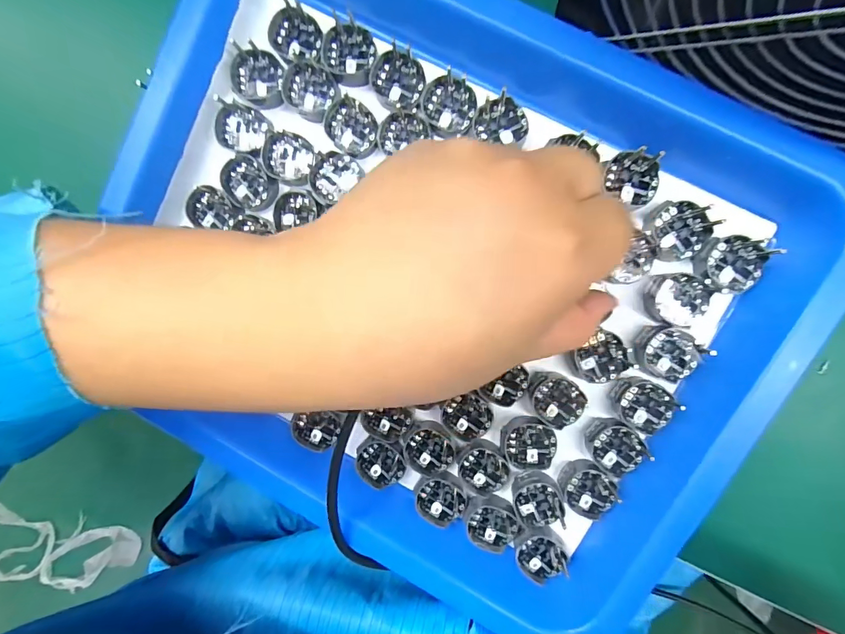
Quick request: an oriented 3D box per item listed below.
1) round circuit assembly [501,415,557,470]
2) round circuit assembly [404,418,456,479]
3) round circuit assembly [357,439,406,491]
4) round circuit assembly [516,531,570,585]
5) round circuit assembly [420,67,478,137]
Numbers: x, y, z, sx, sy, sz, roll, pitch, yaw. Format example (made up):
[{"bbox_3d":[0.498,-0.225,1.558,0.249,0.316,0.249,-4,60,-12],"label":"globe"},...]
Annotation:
[{"bbox_3d":[0.057,0.068,0.221,0.027,0.010,0.028,0,92,6],"label":"round circuit assembly"},{"bbox_3d":[0.004,0.073,0.224,0.028,0.004,0.030,0,92,6],"label":"round circuit assembly"},{"bbox_3d":[-0.023,0.081,0.228,0.026,0.006,0.027,0,92,6],"label":"round circuit assembly"},{"bbox_3d":[0.064,0.128,0.221,0.026,0.006,0.025,0,92,6],"label":"round circuit assembly"},{"bbox_3d":[0.013,-0.109,0.207,0.027,0.007,0.030,-6,91,6],"label":"round circuit assembly"}]

